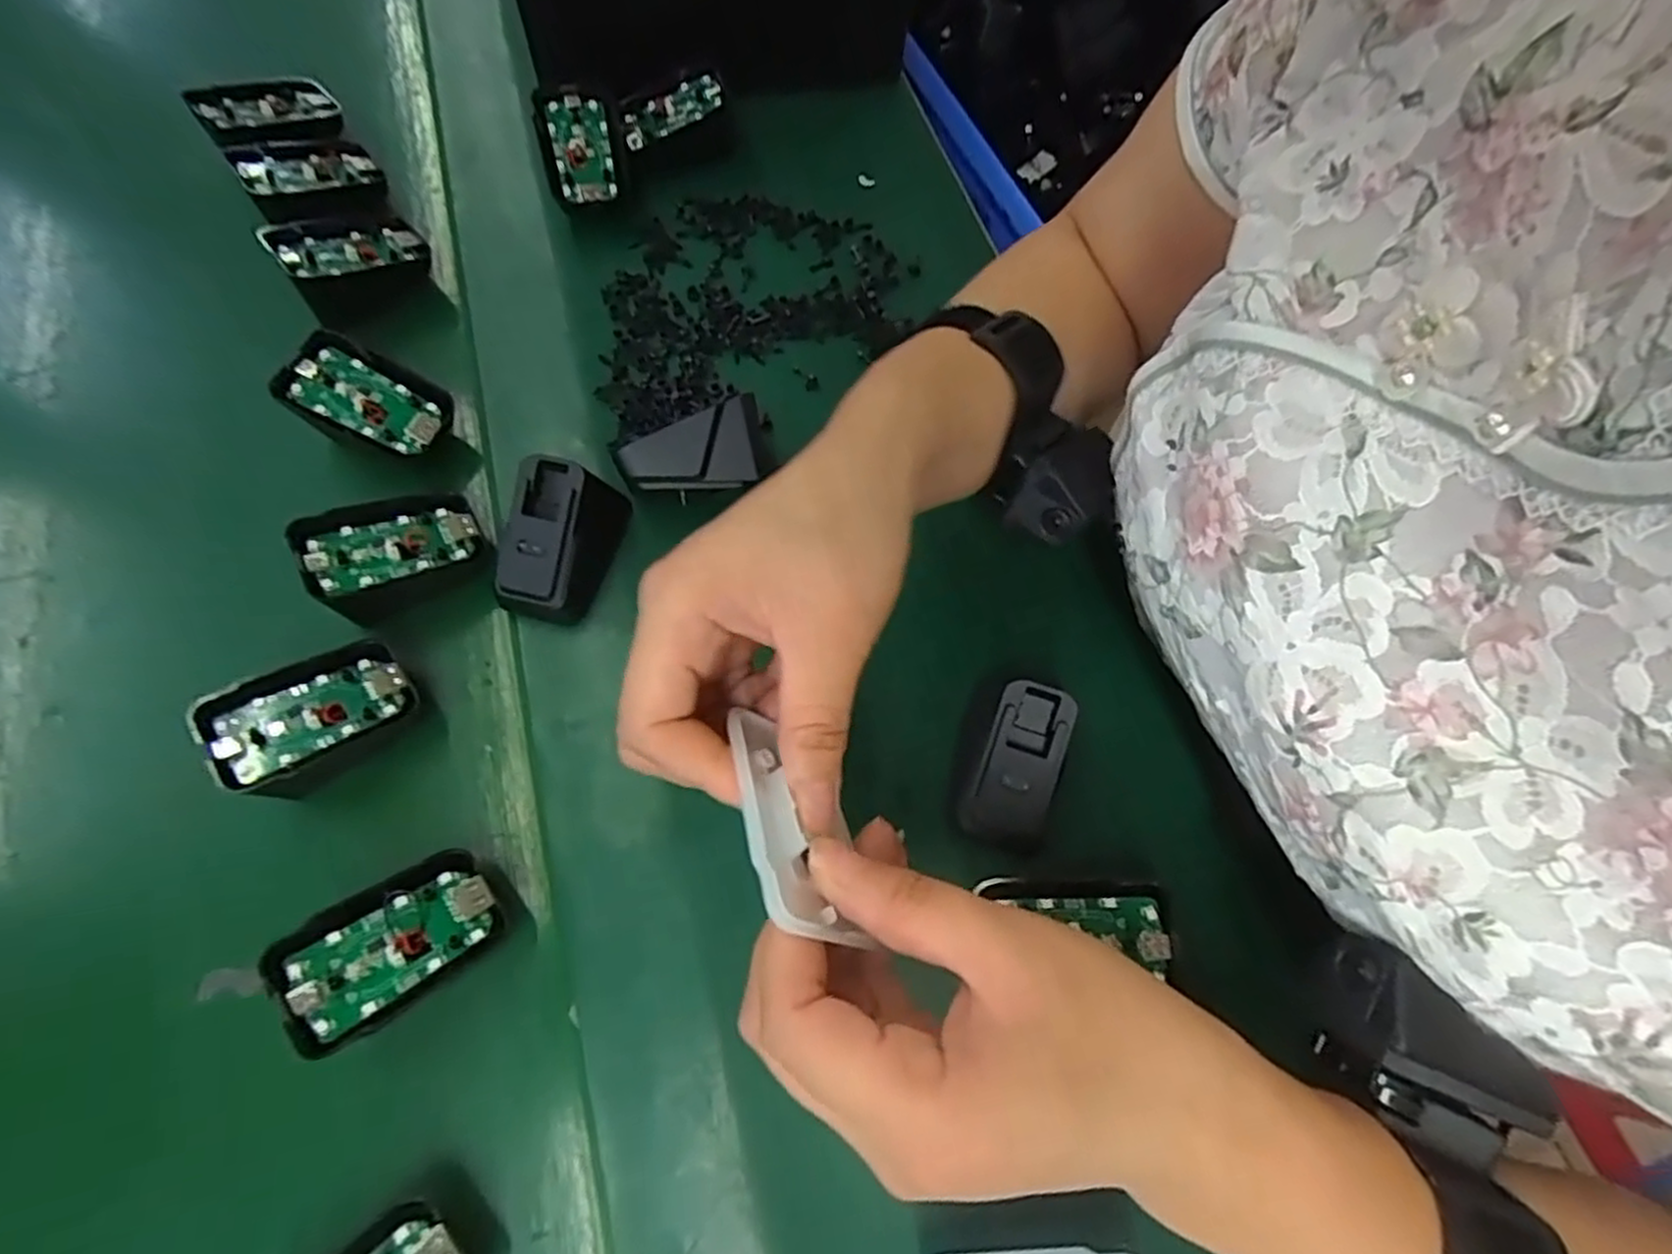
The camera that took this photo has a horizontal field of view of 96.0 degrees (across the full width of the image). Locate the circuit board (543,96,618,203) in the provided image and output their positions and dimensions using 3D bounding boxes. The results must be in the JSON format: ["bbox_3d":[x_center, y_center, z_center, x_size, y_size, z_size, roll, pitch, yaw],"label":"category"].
[{"bbox_3d":[-0.145,-0.272,0.430,0.033,0.006,0.061,-11,88,-16],"label":"circuit board"}]

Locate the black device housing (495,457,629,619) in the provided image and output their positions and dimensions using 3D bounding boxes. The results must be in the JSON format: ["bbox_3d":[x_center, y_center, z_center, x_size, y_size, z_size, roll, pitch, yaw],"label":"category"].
[{"bbox_3d":[-0.121,-0.039,0.331,0.042,0.039,0.067,13,67,5],"label":"black device housing"}]

